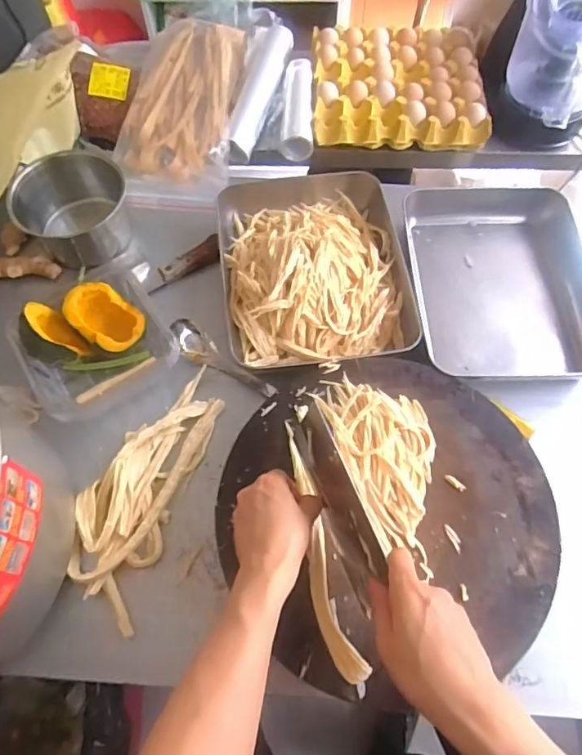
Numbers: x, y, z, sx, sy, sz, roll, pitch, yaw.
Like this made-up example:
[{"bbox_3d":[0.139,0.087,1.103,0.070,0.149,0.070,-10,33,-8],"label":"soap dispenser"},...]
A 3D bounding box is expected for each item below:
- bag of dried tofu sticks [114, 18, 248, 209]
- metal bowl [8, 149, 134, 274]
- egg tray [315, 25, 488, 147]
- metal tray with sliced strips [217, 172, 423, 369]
[{"bbox_3d":[-0.171,-0.470,0.851,0.170,0.041,0.453,5,65,2],"label":"bag of dried tofu sticks"},{"bbox_3d":[-0.303,-0.236,0.712,0.138,0.105,0.132,33,69,14],"label":"metal bowl"},{"bbox_3d":[0.188,-0.526,0.908,0.289,0.051,0.274,0,65,0],"label":"egg tray"},{"bbox_3d":[0.028,-0.163,0.680,0.231,0.080,0.311,-8,65,-4],"label":"metal tray with sliced strips"}]

